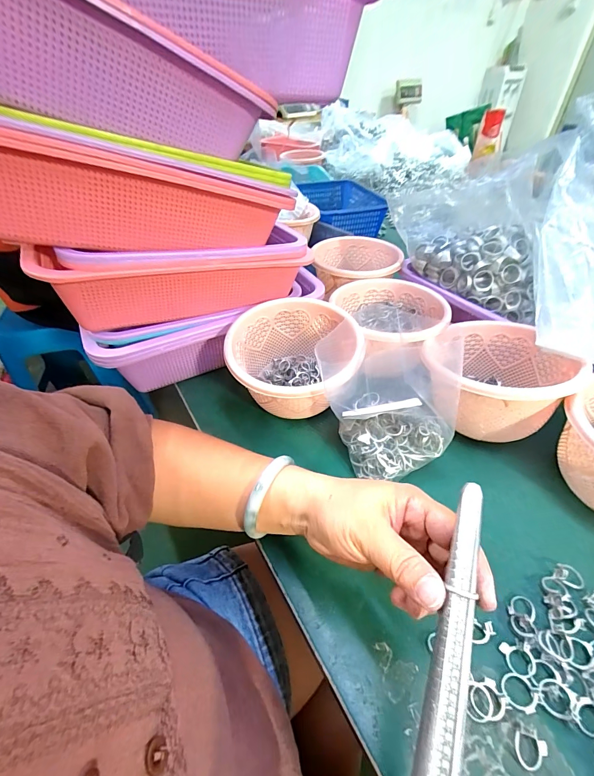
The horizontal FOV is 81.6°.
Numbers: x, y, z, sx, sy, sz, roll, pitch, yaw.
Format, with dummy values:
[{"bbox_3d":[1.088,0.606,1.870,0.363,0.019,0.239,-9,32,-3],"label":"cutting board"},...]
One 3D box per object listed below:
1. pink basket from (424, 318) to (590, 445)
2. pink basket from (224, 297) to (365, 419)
[{"bbox_3d":[0.211,-0.015,0.373,0.138,0.080,0.144,-1,43,1],"label":"pink basket"},{"bbox_3d":[-0.005,-0.020,0.403,0.138,0.100,0.145,-3,43,-1],"label":"pink basket"}]

